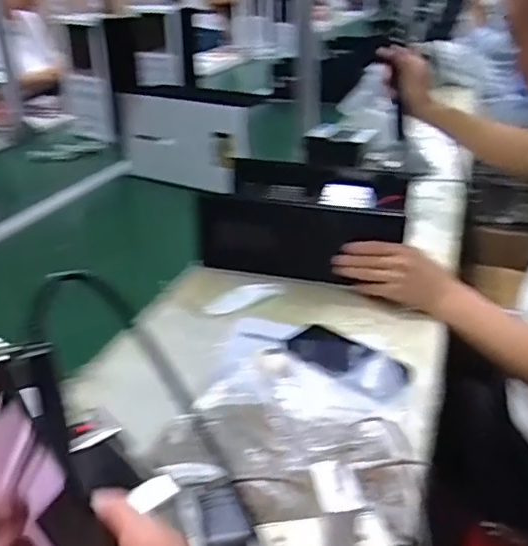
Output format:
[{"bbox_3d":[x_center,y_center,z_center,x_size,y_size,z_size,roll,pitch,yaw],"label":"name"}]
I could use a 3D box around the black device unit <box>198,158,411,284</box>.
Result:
[{"bbox_3d":[0.075,-0.097,1.040,0.317,0.117,0.256,8,30,14],"label":"black device unit"}]

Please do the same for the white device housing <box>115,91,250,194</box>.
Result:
[{"bbox_3d":[-0.185,-0.291,1.340,0.354,0.192,0.026,13,25,26],"label":"white device housing"}]

